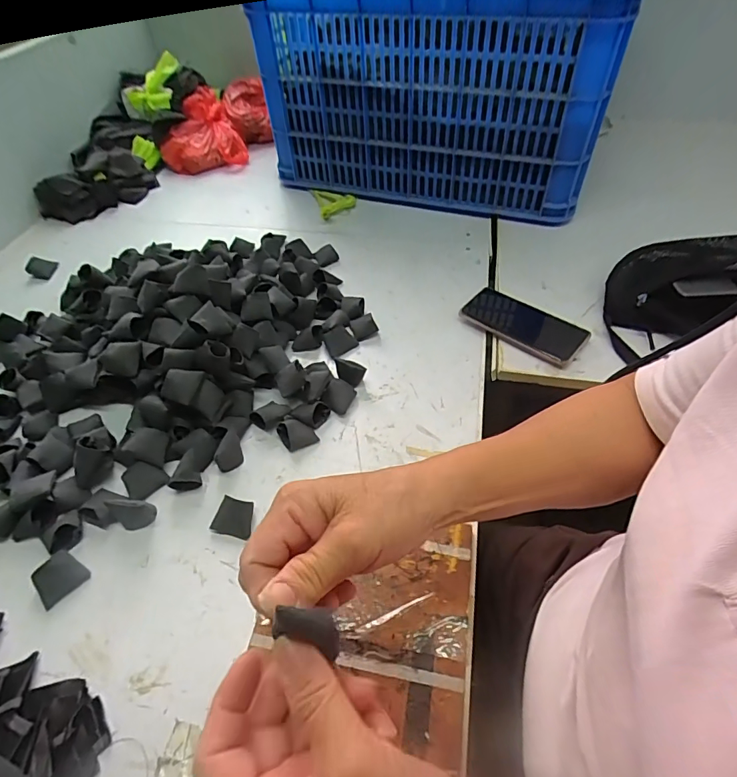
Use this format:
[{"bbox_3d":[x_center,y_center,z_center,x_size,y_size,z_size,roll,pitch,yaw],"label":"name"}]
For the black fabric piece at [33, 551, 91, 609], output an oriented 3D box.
[{"bbox_3d":[-0.293,0.178,0.427,0.035,0.021,0.041,28,56,23],"label":"black fabric piece"}]

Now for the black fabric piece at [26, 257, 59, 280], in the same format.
[{"bbox_3d":[-0.534,-0.198,0.743,0.039,0.016,0.036,1,84,-15],"label":"black fabric piece"}]

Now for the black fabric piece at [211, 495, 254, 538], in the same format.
[{"bbox_3d":[-0.136,0.129,0.459,0.038,0.015,0.034,8,51,8],"label":"black fabric piece"}]

